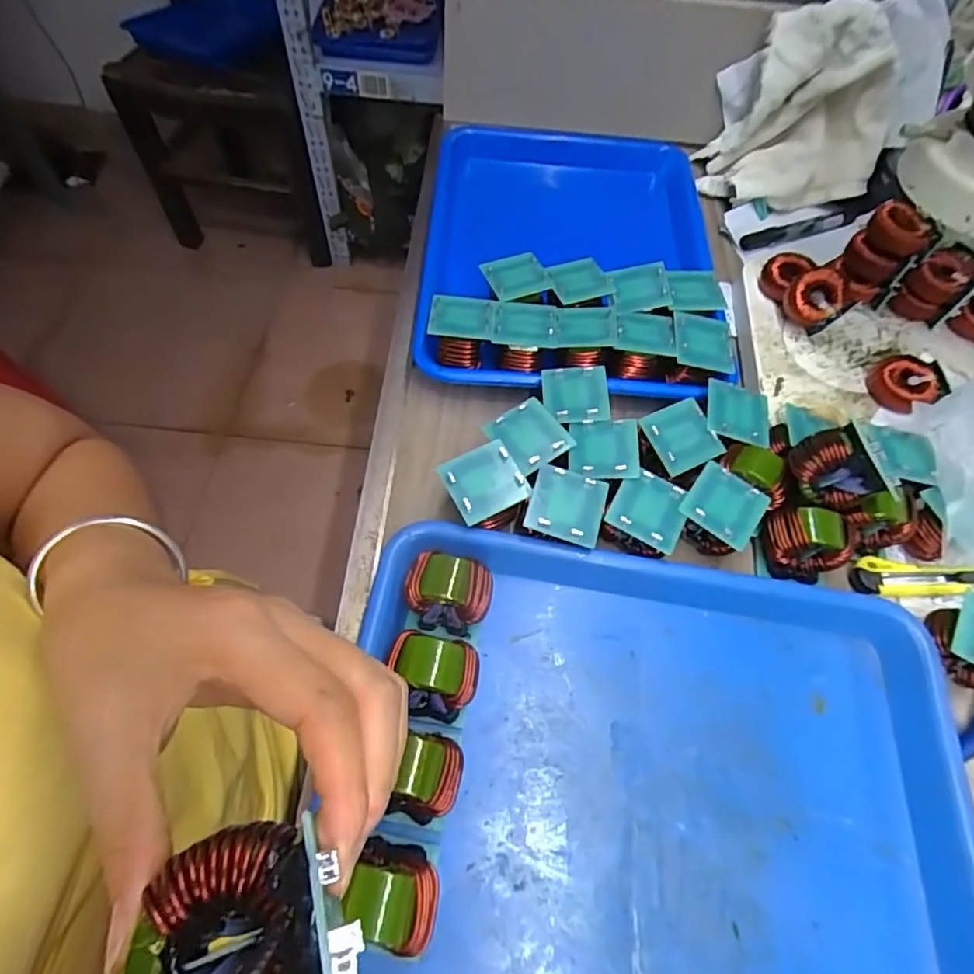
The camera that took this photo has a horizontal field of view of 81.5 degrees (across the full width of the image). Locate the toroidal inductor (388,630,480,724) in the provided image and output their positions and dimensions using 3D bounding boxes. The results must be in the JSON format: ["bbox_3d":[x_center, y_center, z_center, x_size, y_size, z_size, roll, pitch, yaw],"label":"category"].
[{"bbox_3d":[-0.028,0.106,0.309,0.044,0.050,0.035,10,60,2],"label":"toroidal inductor"}]

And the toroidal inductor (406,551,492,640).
[{"bbox_3d":[-0.022,0.066,0.334,0.048,0.050,0.034,8,60,1],"label":"toroidal inductor"}]

